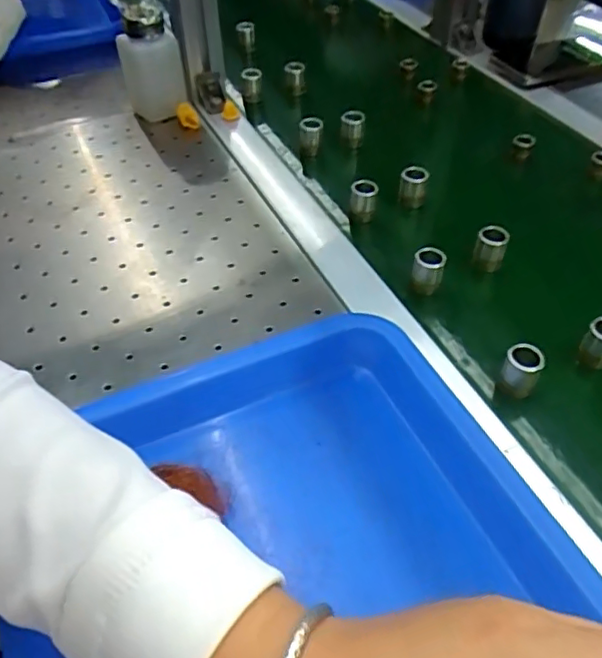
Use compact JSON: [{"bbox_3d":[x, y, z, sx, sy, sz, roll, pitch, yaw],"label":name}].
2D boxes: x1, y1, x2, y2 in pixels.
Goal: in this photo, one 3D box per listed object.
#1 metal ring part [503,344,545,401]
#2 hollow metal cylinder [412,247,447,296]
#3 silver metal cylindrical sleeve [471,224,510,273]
[{"bbox_3d":[0.145,0.028,0.393,0.023,0.033,0.023,0,46,0],"label":"metal ring part"},{"bbox_3d":[0.097,-0.043,0.458,0.022,0.035,0.019,14,47,13],"label":"hollow metal cylinder"},{"bbox_3d":[0.151,-0.064,0.477,0.023,0.032,0.018,14,47,13],"label":"silver metal cylindrical sleeve"}]

